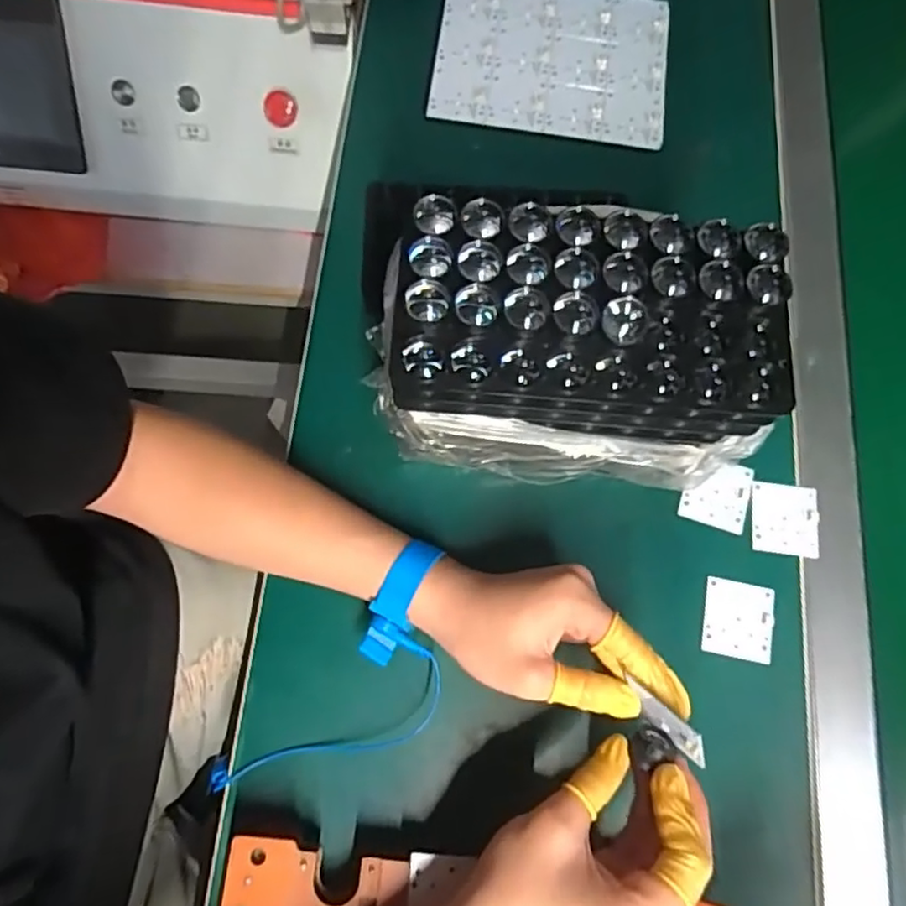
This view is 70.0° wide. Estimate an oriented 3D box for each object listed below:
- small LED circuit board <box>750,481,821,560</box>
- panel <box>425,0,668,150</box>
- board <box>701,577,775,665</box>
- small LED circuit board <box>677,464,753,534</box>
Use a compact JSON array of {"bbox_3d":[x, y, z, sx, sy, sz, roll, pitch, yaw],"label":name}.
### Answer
[{"bbox_3d":[0.226,0.045,0.440,0.044,0.004,0.048,6,73,0],"label":"small LED circuit board"},{"bbox_3d":[0.078,-0.314,0.510,0.179,0.007,0.147,7,76,0],"label":"panel"},{"bbox_3d":[0.186,0.108,0.420,0.044,0.004,0.048,11,73,3],"label":"board"},{"bbox_3d":[0.181,0.028,0.442,0.045,0.005,0.046,18,73,4],"label":"small LED circuit board"}]

